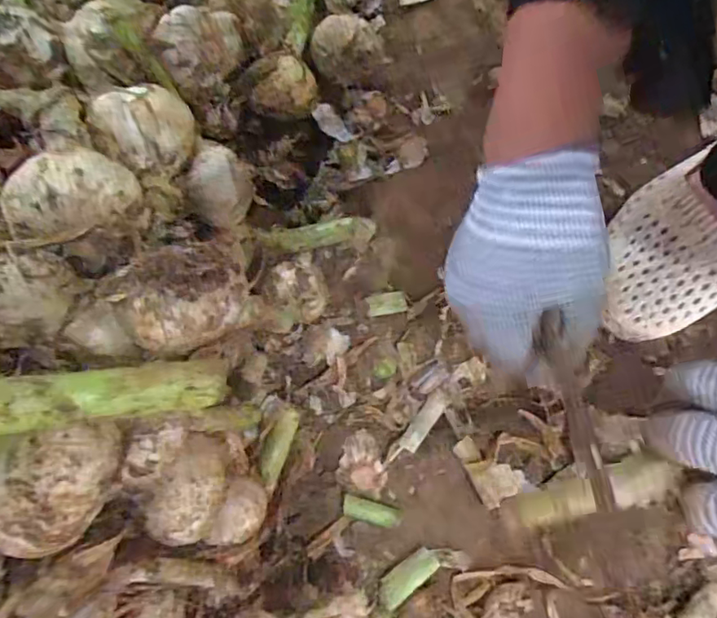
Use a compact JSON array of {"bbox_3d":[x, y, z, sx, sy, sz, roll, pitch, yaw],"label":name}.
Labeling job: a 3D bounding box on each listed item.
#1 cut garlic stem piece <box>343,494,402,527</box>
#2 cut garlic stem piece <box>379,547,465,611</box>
[{"bbox_3d":[0.009,0.139,0.381,0.042,0.007,0.014,19,74,-9],"label":"cut garlic stem piece"},{"bbox_3d":[0.041,0.177,0.376,0.059,0.008,0.022,-24,76,-7],"label":"cut garlic stem piece"}]

